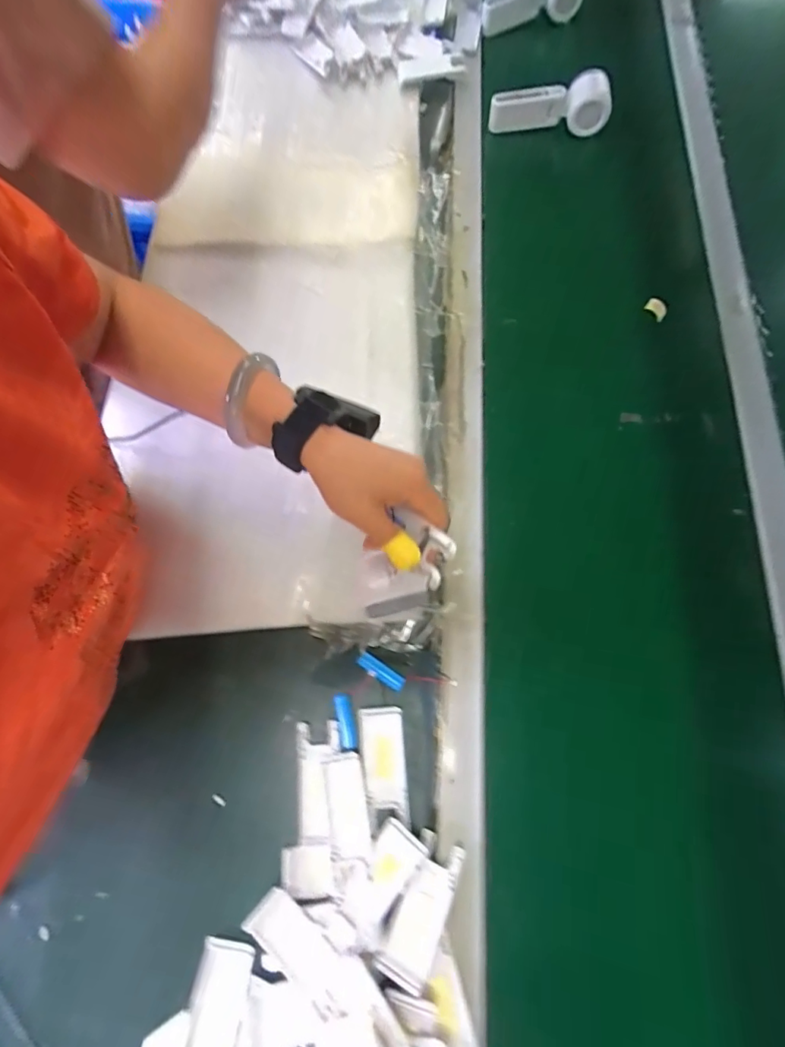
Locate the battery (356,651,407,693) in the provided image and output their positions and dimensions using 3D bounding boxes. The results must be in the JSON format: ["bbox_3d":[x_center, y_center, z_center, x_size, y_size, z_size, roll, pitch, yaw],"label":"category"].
[{"bbox_3d":[-0.011,0.147,0.485,0.049,0.014,0.014,31,75,12],"label":"battery"}]

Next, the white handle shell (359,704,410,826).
[{"bbox_3d":[-0.007,0.229,0.462,0.040,0.012,0.100,-6,71,0],"label":"white handle shell"}]

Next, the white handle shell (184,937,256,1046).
[{"bbox_3d":[-0.146,0.405,0.393,0.046,0.014,0.104,6,55,4],"label":"white handle shell"}]

